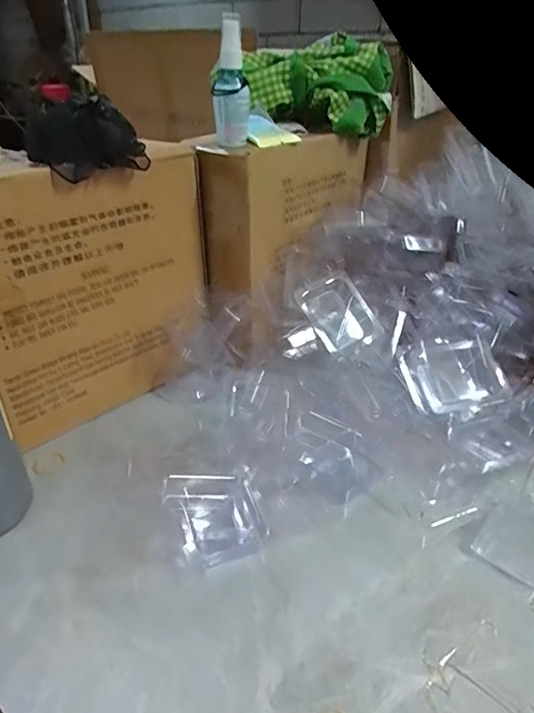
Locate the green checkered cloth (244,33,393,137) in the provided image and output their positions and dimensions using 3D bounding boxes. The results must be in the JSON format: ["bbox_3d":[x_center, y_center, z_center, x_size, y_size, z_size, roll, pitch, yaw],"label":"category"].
[{"bbox_3d":[0.065,-0.354,0.648,0.192,0.098,0.094,5,32,7],"label":"green checkered cloth"}]

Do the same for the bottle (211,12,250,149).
[{"bbox_3d":[-0.038,-0.286,0.518,0.038,0.119,0.029,-1,32,-3],"label":"bottle"}]

